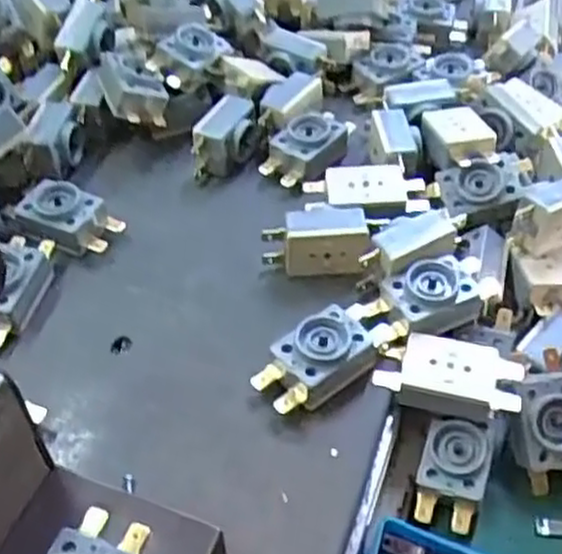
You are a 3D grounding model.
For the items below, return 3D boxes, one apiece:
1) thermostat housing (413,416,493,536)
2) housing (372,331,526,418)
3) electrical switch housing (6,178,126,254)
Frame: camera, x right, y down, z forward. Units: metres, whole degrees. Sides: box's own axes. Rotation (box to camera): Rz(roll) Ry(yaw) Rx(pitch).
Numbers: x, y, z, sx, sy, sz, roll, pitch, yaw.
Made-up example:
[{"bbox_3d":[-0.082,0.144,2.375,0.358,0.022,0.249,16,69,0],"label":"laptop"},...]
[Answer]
[{"bbox_3d":[0.071,0.081,0.317,0.026,0.025,0.039,13,49,10],"label":"thermostat housing"},{"bbox_3d":[0.070,0.041,0.318,0.058,0.017,0.028,9,48,7],"label":"housing"},{"bbox_3d":[-0.109,-0.031,0.375,0.056,0.016,0.028,19,50,16],"label":"electrical switch housing"}]

